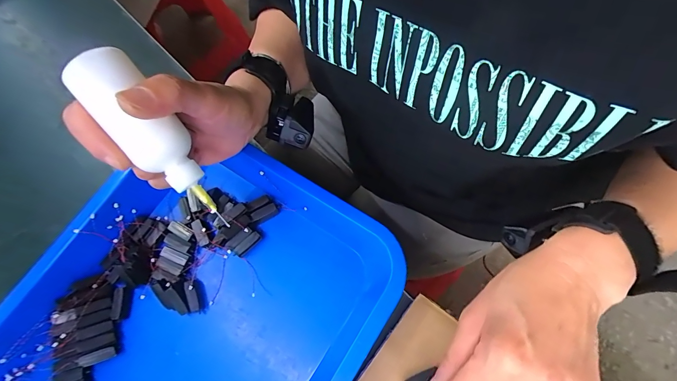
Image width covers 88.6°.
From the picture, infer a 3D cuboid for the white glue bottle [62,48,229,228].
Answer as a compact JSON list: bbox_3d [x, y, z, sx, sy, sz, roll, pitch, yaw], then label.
[{"bbox_3d":[-0.109,-0.030,0.209,0.034,0.026,0.107,-40,103,-15],"label":"white glue bottle"}]

